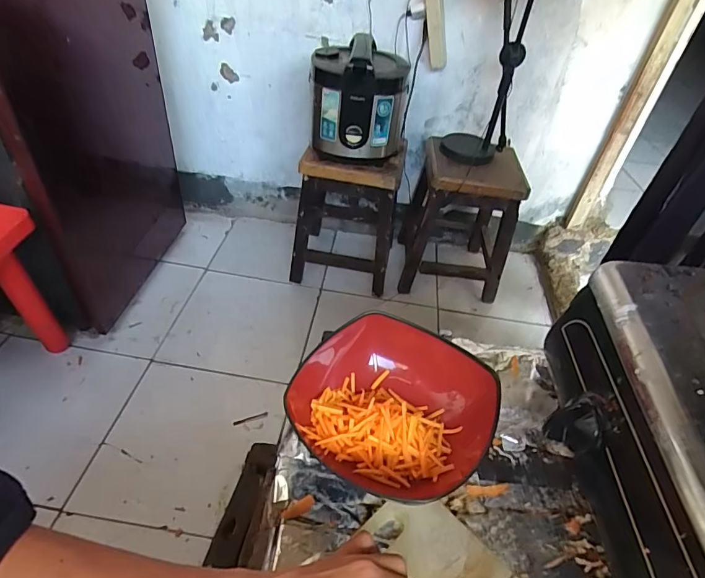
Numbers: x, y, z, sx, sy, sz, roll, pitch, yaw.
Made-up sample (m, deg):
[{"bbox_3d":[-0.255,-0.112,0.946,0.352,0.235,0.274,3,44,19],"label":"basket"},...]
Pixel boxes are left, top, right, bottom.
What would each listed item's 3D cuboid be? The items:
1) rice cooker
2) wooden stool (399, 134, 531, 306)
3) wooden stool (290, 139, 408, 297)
[{"bbox_3d":[0.016,-0.507,1.180,0.242,0.257,0.226,6,41,-2],"label":"rice cooker"},{"bbox_3d":[0.364,-0.252,1.488,0.320,0.452,0.365,9,41,1],"label":"wooden stool"},{"bbox_3d":[-0.025,-0.295,1.481,0.318,0.433,0.418,5,41,-3],"label":"wooden stool"}]

